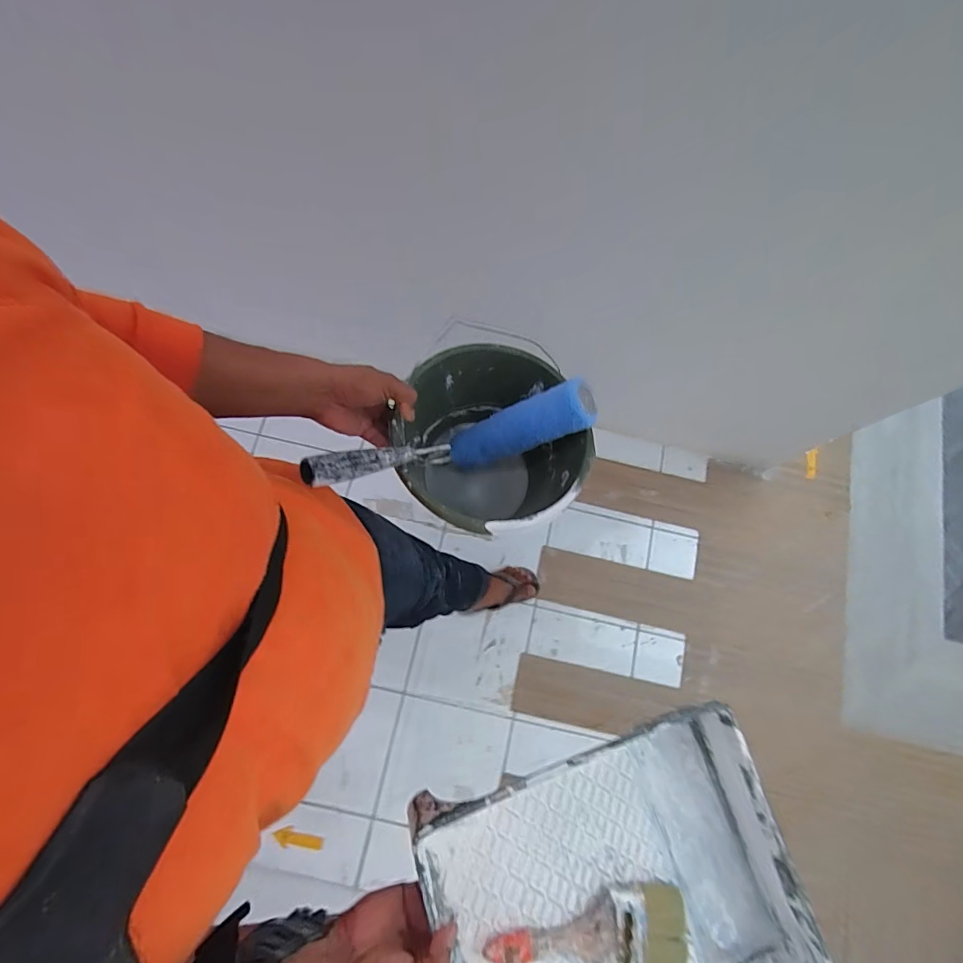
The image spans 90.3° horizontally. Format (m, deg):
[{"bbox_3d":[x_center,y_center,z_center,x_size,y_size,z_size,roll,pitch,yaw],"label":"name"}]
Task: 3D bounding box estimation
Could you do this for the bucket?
[{"bbox_3d":[0.023,-0.041,0.666,0.220,0.200,0.238,4,77,0],"label":"bucket"}]

